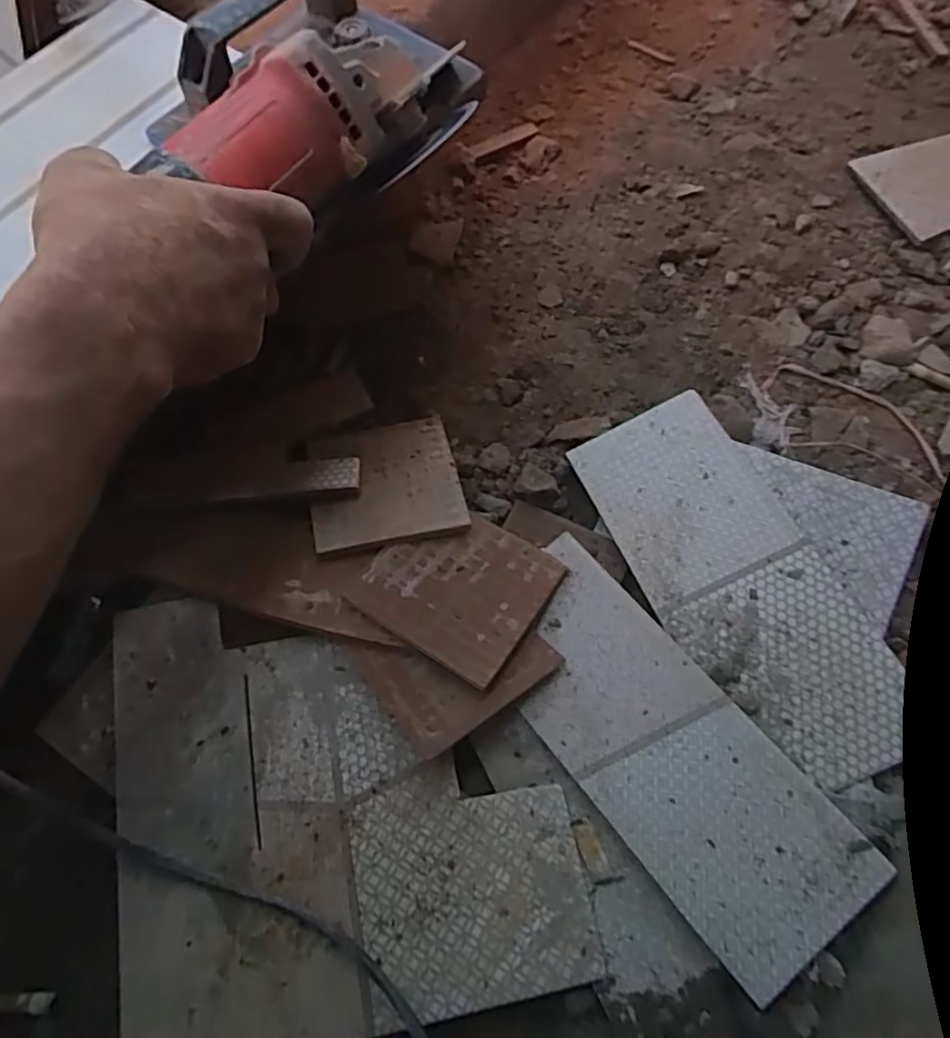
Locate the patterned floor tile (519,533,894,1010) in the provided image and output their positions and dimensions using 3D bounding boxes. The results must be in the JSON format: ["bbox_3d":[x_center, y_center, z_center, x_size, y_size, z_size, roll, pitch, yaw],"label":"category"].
[{"bbox_3d":[0.103,0.127,0.367,0.095,0.004,0.235,-39,68,-7],"label":"patterned floor tile"}]

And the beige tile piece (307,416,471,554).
[{"bbox_3d":[-0.061,-0.026,0.433,0.095,0.011,0.099,-11,50,-6],"label":"beige tile piece"}]

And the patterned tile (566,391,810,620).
[{"bbox_3d":[0.132,-0.014,0.419,0.099,0.004,0.125,-28,69,2],"label":"patterned tile"}]

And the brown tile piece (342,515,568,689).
[{"bbox_3d":[-0.010,0.040,0.395,0.099,0.004,0.097,30,54,19],"label":"brown tile piece"}]

